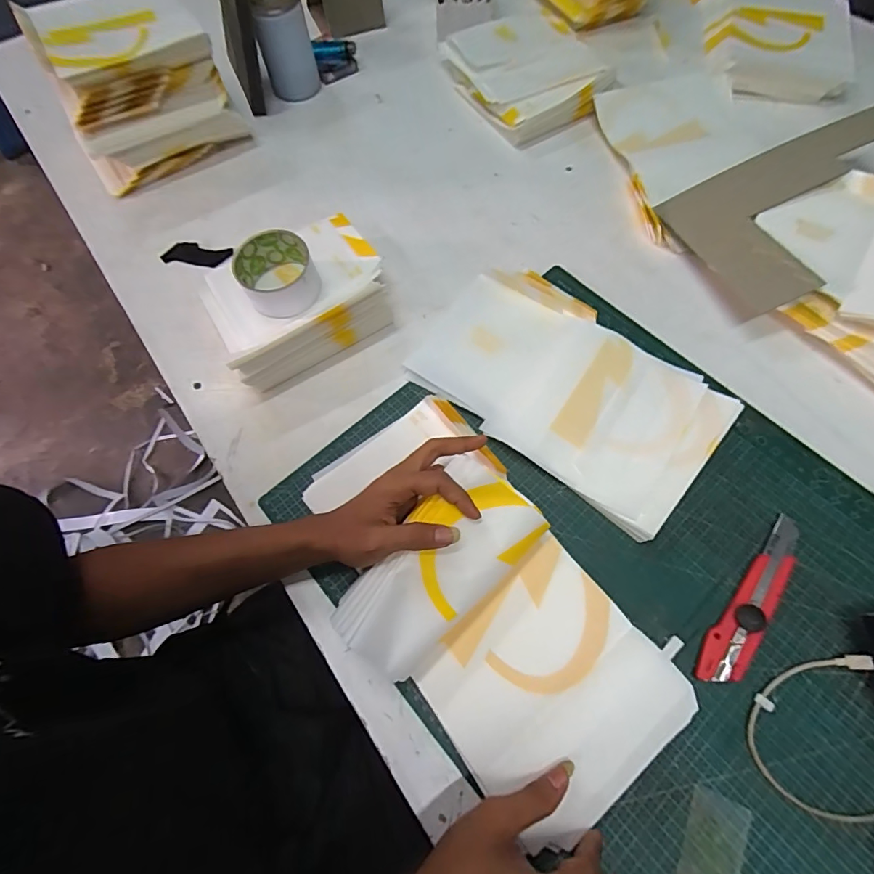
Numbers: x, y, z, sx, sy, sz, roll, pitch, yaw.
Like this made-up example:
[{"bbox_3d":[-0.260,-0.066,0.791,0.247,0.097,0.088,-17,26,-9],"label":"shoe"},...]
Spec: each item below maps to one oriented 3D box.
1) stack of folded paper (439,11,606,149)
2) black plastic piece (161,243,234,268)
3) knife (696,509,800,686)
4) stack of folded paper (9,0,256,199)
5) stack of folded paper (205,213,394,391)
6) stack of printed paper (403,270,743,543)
[{"bbox_3d":[0.125,-0.557,0.682,0.174,0.047,0.267,-21,67,-8],"label":"stack of folded paper"},{"bbox_3d":[-0.318,-0.242,0.600,0.096,0.004,0.033,11,76,12],"label":"black plastic piece"},{"bbox_3d":[0.278,0.140,0.393,0.030,0.016,0.168,39,72,17],"label":"knife"},{"bbox_3d":[-0.415,-0.491,0.634,0.209,0.150,0.175,-27,67,-10],"label":"stack of folded paper"},{"bbox_3d":[-0.162,-0.169,0.518,0.197,0.071,0.173,-30,68,-11],"label":"stack of folded paper"},{"bbox_3d":[0.131,-0.057,0.483,0.313,0.026,0.178,39,73,17],"label":"stack of printed paper"}]

